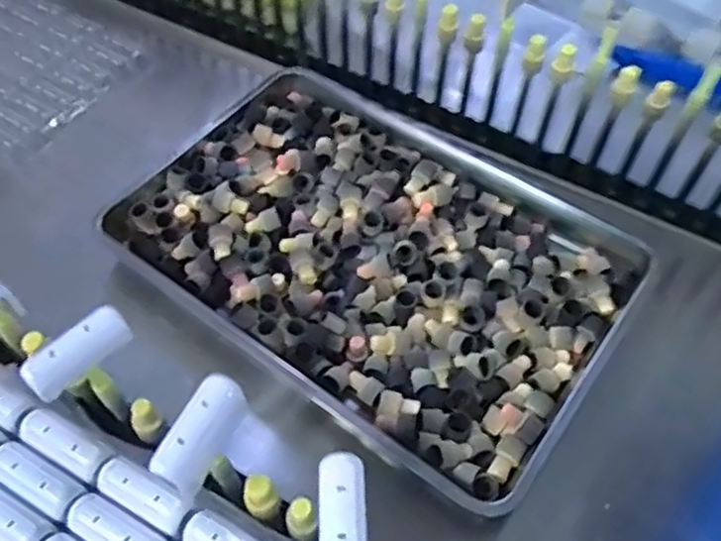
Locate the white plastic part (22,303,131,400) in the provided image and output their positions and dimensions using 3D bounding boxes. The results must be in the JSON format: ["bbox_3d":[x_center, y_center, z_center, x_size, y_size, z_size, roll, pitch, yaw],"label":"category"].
[{"bbox_3d":[-0.206,0.060,0.495,0.077,0.029,0.028,-34,61,-18],"label":"white plastic part"}]

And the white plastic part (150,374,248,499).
[{"bbox_3d":[-0.108,0.113,0.467,0.030,0.042,0.075,21,60,16],"label":"white plastic part"}]

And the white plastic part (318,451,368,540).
[{"bbox_3d":[-0.011,0.152,0.420,0.029,0.014,0.076,-3,56,1],"label":"white plastic part"}]

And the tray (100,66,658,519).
[{"bbox_3d":[0.025,-0.038,0.840,0.589,0.061,0.428,31,63,21],"label":"tray"}]

